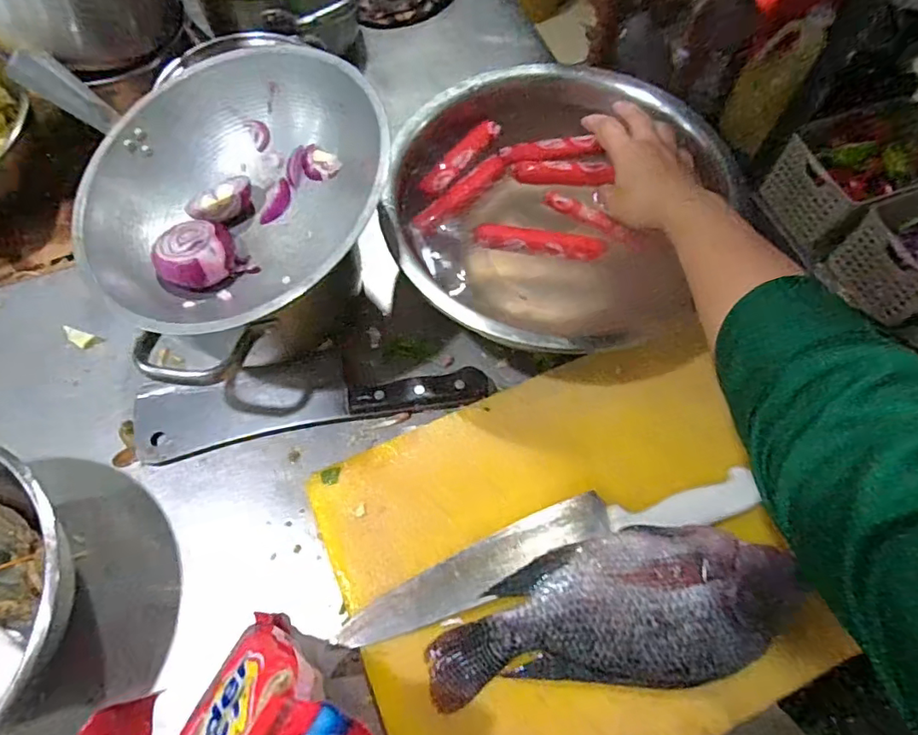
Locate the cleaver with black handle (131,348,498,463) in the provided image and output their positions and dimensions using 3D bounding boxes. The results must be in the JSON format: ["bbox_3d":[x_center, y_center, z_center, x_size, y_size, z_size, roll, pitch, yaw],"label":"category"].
[{"bbox_3d":[-0.139,0.022,0.511,0.325,0.027,0.079,-9,66,-4],"label":"cleaver with black handle"}]

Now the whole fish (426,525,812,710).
[{"bbox_3d":[0.101,0.179,0.396,0.246,0.049,0.106,-5,66,-2],"label":"whole fish"}]

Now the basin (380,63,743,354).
[{"bbox_3d":[0.079,-0.144,0.517,0.292,0.088,0.306,0,66,0],"label":"basin"}]

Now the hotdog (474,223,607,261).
[{"bbox_3d":[0.076,-0.114,0.499,0.119,0.021,0.021,2,66,1],"label":"hotdog"}]

